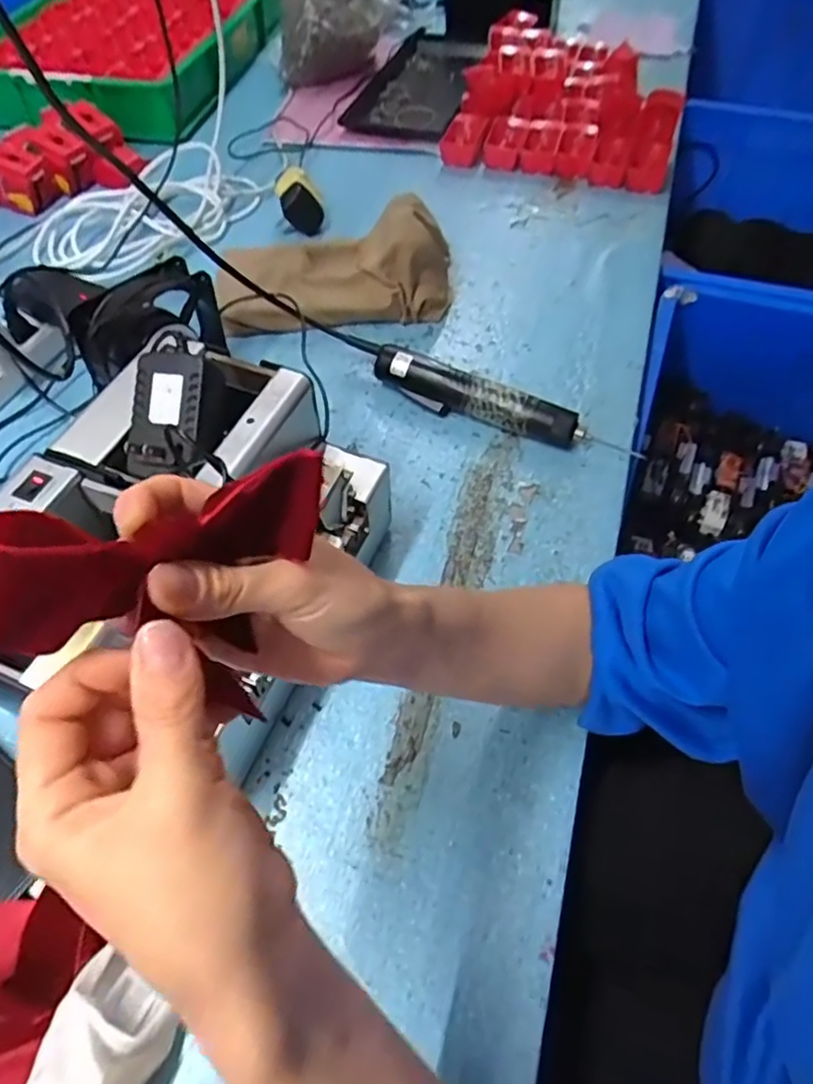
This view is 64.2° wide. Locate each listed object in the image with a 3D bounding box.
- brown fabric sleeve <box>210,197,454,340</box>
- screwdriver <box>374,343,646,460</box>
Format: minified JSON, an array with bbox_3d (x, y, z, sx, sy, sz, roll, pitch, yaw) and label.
[{"bbox_3d":[-0.080,-0.298,0.697,0.254,0.079,0.144,-15,56,-8],"label":"brown fabric sleeve"},{"bbox_3d":[0.084,-0.125,0.599,0.246,0.037,0.030,23,59,16],"label":"screwdriver"}]

